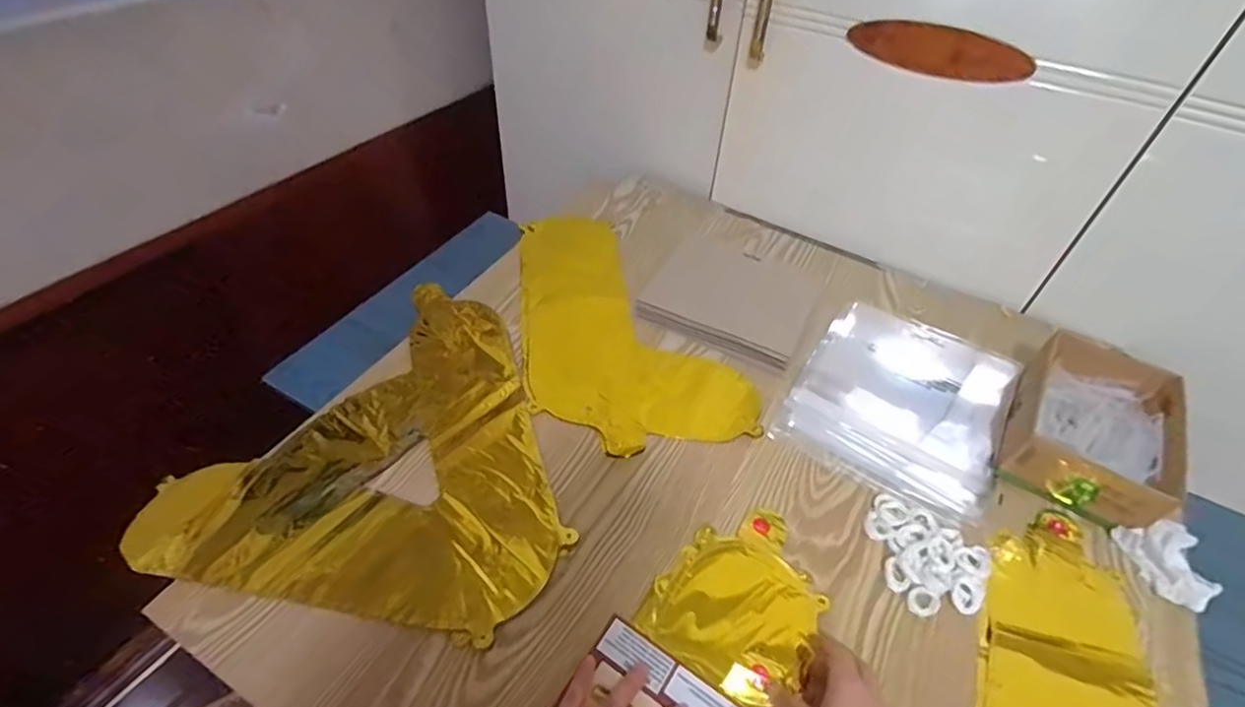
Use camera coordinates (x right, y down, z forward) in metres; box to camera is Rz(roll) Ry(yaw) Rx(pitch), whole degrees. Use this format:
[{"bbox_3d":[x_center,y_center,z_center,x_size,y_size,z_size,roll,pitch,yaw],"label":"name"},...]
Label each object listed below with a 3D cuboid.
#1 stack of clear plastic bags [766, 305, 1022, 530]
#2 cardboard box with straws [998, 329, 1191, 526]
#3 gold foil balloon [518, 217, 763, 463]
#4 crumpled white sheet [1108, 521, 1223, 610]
[{"bbox_3d":[0.313,0.048,0.652,0.206,0.016,0.275,29,51,20],"label":"stack of clear plastic bags"},{"bbox_3d":[0.475,0.074,0.593,0.131,0.064,0.186,28,50,19],"label":"cardboard box with straws"},{"bbox_3d":[-0.013,-0.047,0.689,0.222,0.023,0.372,-10,49,-15],"label":"gold foil balloon"},{"bbox_3d":[0.484,0.184,0.516,0.062,0.031,0.066,14,47,7],"label":"crumpled white sheet"}]

